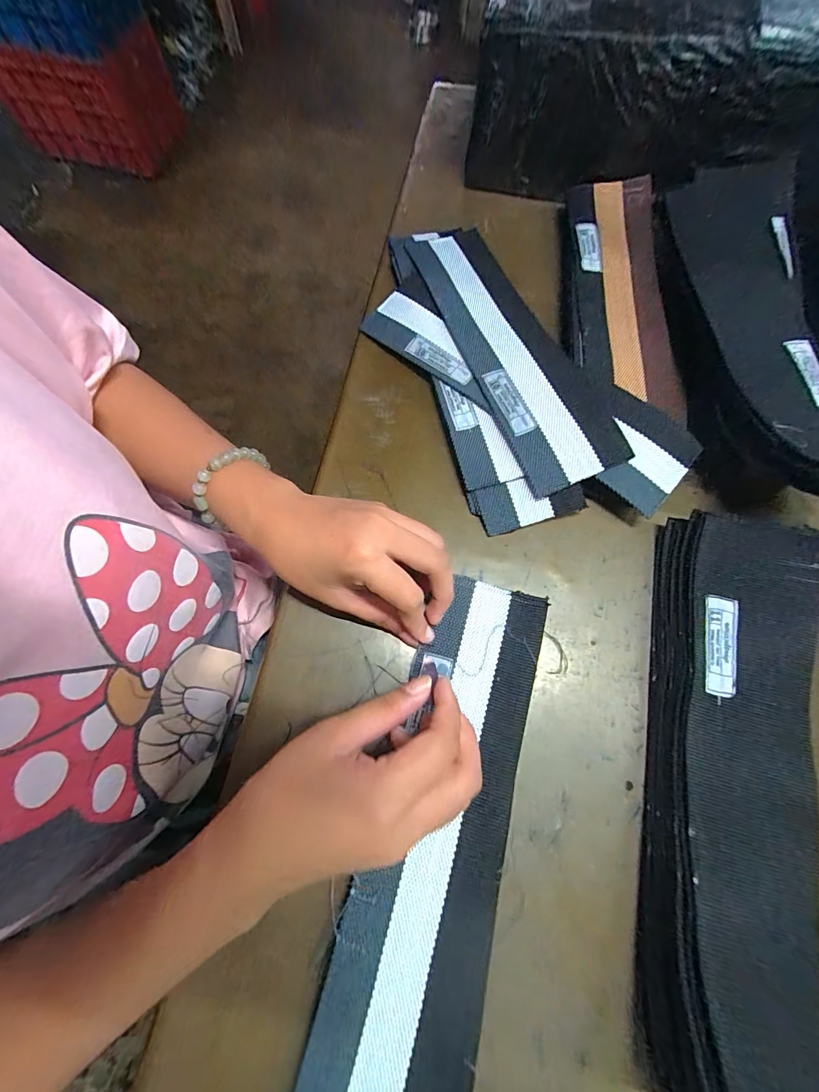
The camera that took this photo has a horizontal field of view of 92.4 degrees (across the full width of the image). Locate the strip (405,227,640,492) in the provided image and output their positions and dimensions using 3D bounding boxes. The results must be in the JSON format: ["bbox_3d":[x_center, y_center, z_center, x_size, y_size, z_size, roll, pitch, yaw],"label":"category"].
[{"bbox_3d":[0.082,-0.171,0.328,0.081,0.012,0.277,-21,71,-2],"label":"strip"}]

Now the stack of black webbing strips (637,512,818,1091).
[{"bbox_3d":[0.189,0.122,0.226,0.089,0.048,0.293,16,72,3],"label":"stack of black webbing strips"}]

